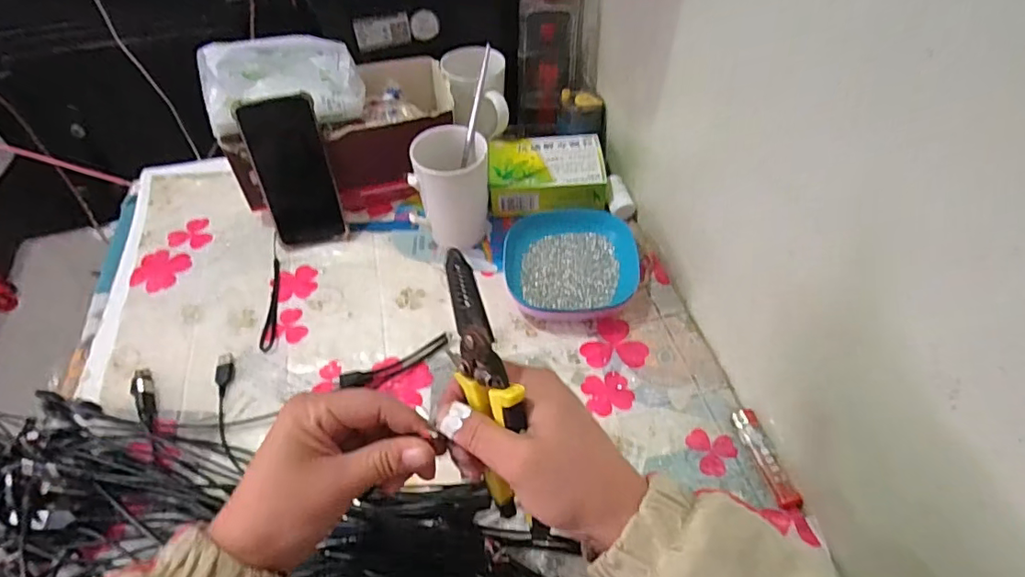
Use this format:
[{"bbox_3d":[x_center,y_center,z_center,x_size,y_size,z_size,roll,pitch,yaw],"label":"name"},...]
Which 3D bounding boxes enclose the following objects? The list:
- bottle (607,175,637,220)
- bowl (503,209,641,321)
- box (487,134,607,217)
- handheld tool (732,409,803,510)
[{"bbox_3d":[0.129,-0.109,0.654,0.030,0.030,0.047,-6,51,-4],"label":"bottle"},{"bbox_3d":[0.061,-0.031,0.595,0.139,0.043,0.129,-5,51,-3],"label":"bowl"},{"bbox_3d":[0.041,-0.145,0.667,0.136,0.041,0.113,-1,51,0],"label":"box"},{"bbox_3d":[0.216,0.145,0.468,0.021,0.016,0.087,-11,52,-8],"label":"handheld tool"}]

